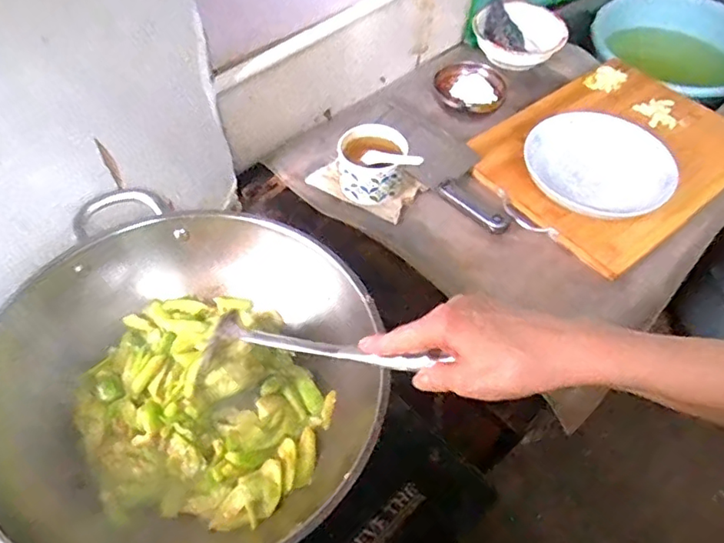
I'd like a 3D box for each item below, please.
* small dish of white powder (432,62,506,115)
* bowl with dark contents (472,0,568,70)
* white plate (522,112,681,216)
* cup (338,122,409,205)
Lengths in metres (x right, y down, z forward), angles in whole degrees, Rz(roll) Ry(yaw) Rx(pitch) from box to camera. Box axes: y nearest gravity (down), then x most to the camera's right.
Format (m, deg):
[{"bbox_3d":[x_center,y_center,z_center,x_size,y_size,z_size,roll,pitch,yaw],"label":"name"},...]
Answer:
[{"bbox_3d":[0.165,-0.277,0.869,0.102,0.032,0.107,1,52,-2],"label":"small dish of white powder"},{"bbox_3d":[0.263,-0.395,0.958,0.152,0.066,0.128,18,54,11],"label":"bowl with dark contents"},{"bbox_3d":[0.312,-0.143,0.736,0.173,0.029,0.175,-2,63,4],"label":"white plate"},{"bbox_3d":[0.016,-0.140,0.751,0.096,0.067,0.084,4,52,0],"label":"cup"}]

